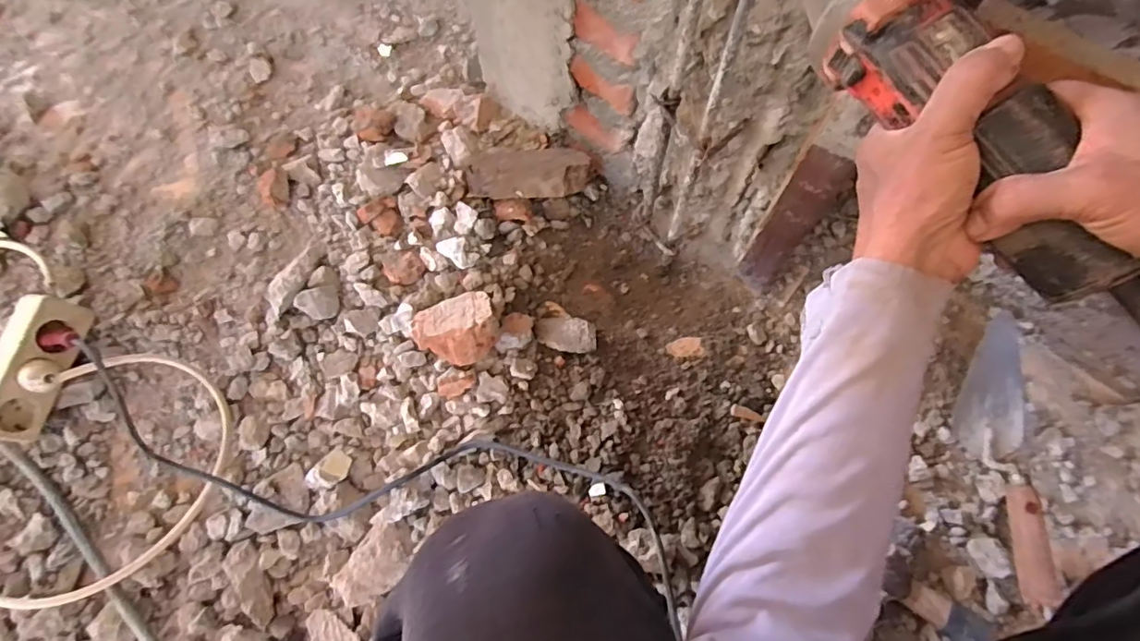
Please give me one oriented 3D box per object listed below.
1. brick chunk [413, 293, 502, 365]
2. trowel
[{"bbox_3d":[-0.130,0.011,0.639,0.092,0.068,0.083,-20,69,-8],"label":"brick chunk"},{"bbox_3d":[0.492,0.149,0.628,0.086,0.053,0.315,4,67,1],"label":"trowel"}]

